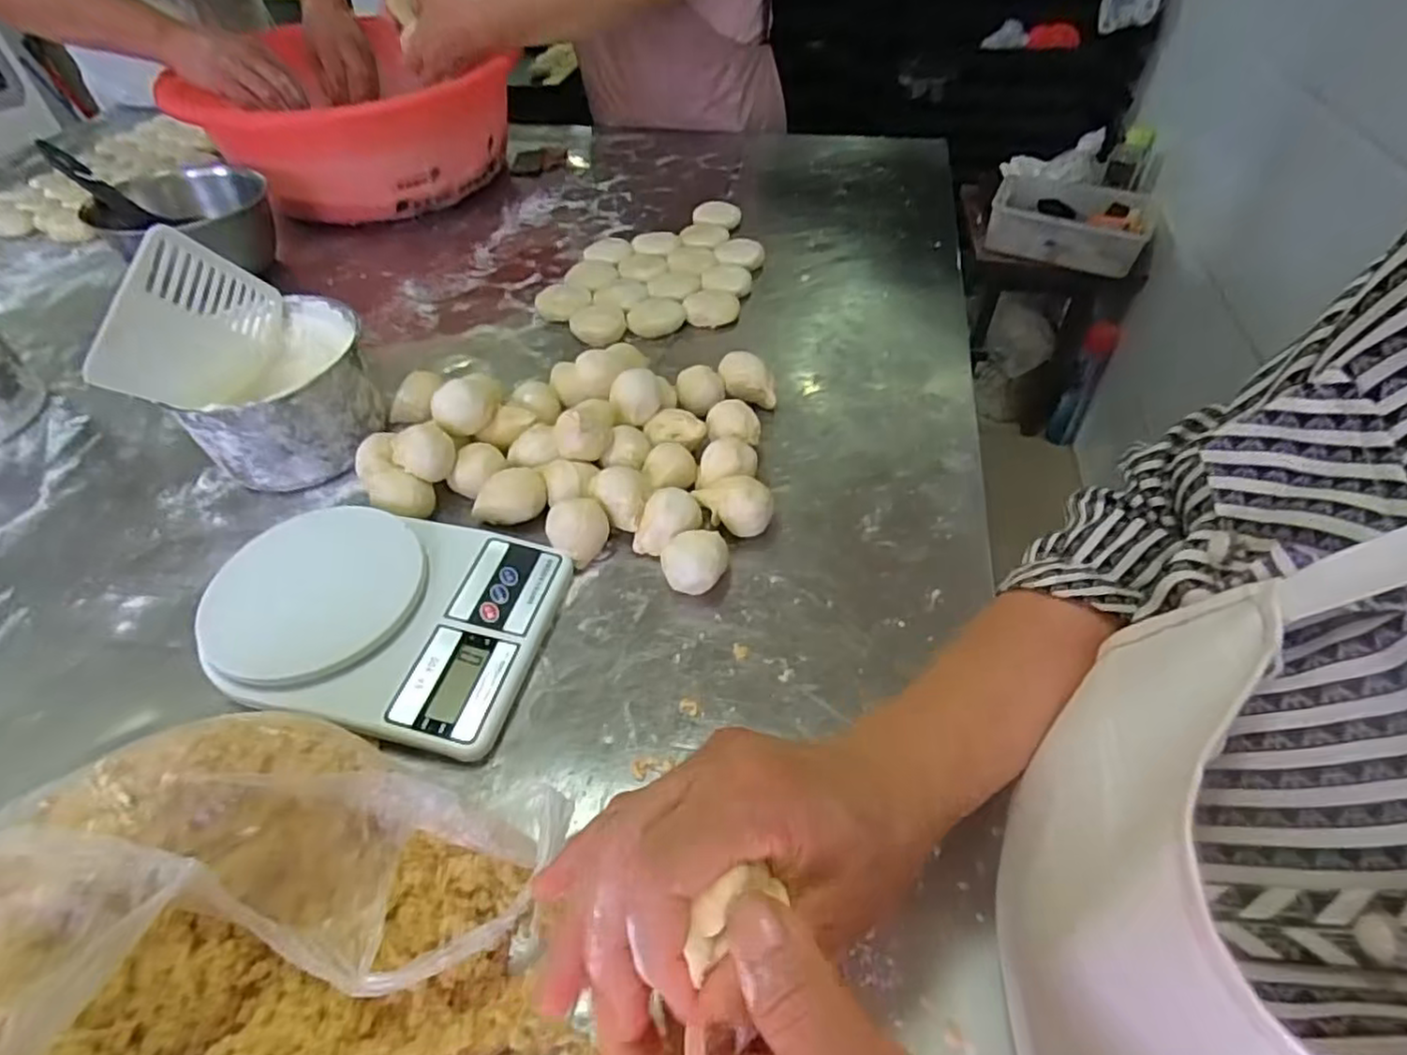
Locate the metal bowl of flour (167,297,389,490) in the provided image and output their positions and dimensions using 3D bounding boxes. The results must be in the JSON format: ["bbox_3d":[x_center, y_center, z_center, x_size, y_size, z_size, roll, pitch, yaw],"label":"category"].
[{"bbox_3d":[-0.334,-0.107,0.567,0.121,0.091,0.142,-20,50,-16],"label":"metal bowl of flour"}]

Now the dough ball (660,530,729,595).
[{"bbox_3d":[-0.005,0.026,0.471,0.044,0.036,0.034,-7,47,-4],"label":"dough ball"}]

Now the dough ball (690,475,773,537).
[{"bbox_3d":[0.022,-0.012,0.499,0.054,0.037,0.034,2,47,4],"label":"dough ball"}]

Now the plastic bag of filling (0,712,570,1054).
[{"bbox_3d":[-0.193,0.182,0.274,0.233,0.125,0.210,-2,47,0],"label":"plastic bag of filling"}]

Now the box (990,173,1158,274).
[{"bbox_3d":[0.737,-0.610,1.404,0.285,0.106,0.186,22,52,21],"label":"box"}]

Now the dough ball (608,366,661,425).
[{"bbox_3d":[-0.053,-0.106,0.551,0.039,0.029,0.033,-11,48,-8],"label":"dough ball"}]

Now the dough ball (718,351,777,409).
[{"bbox_3d":[0.037,-0.125,0.596,0.044,0.038,0.037,-5,47,-2],"label":"dough ball"}]

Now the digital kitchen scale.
[{"bbox_3d":[-0.202,0.053,0.447,0.195,0.047,0.152,10,49,12],"label":"digital kitchen scale"}]

